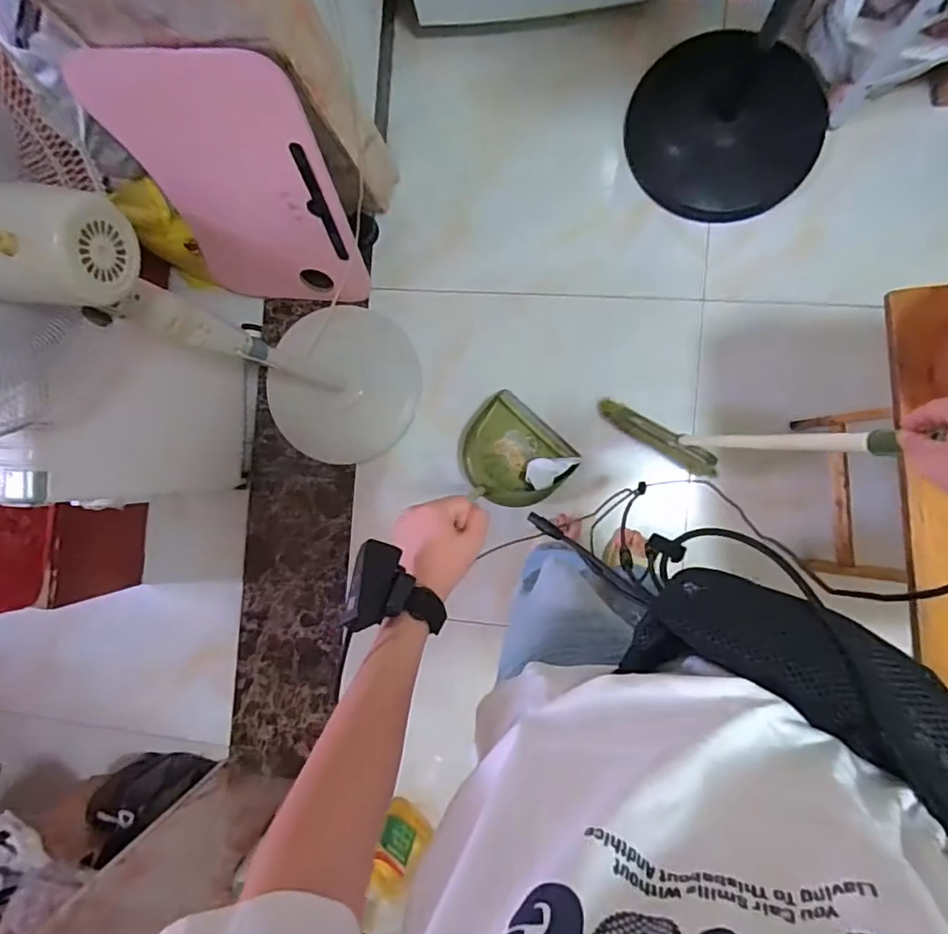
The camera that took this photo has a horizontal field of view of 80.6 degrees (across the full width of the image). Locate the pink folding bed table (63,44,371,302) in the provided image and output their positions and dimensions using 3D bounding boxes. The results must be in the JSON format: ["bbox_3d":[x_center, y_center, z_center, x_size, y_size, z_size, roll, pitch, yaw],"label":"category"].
[{"bbox_3d":[-0.456,-0.525,1.114,0.365,0.578,0.051,2,68,9],"label":"pink folding bed table"}]

